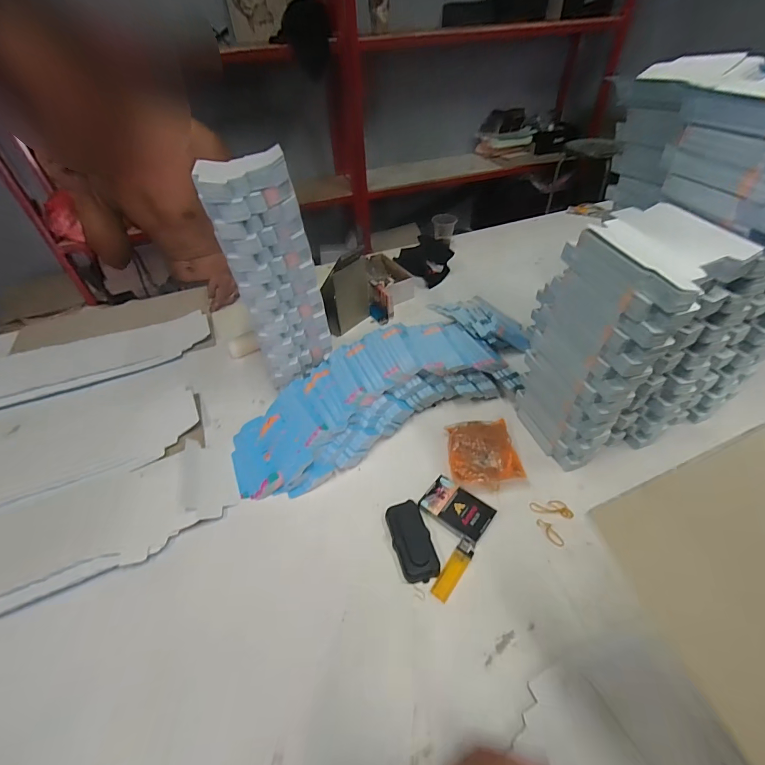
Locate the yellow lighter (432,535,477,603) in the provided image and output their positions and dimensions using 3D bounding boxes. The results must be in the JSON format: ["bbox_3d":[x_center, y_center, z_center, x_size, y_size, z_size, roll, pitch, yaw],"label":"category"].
[{"bbox_3d":[0.098,0.248,0.507,0.025,0.010,0.088,29,53,25],"label":"yellow lighter"}]

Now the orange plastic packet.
[{"bbox_3d":[0.169,0.114,0.625,0.112,0.025,0.114,-3,47,-2],"label":"orange plastic packet"}]

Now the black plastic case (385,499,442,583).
[{"bbox_3d":[0.042,0.218,0.530,0.052,0.017,0.106,-12,48,-10],"label":"black plastic case"}]

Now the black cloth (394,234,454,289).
[{"bbox_3d":[0.113,-0.327,1.025,0.151,0.079,0.119,3,47,4],"label":"black cloth"}]

